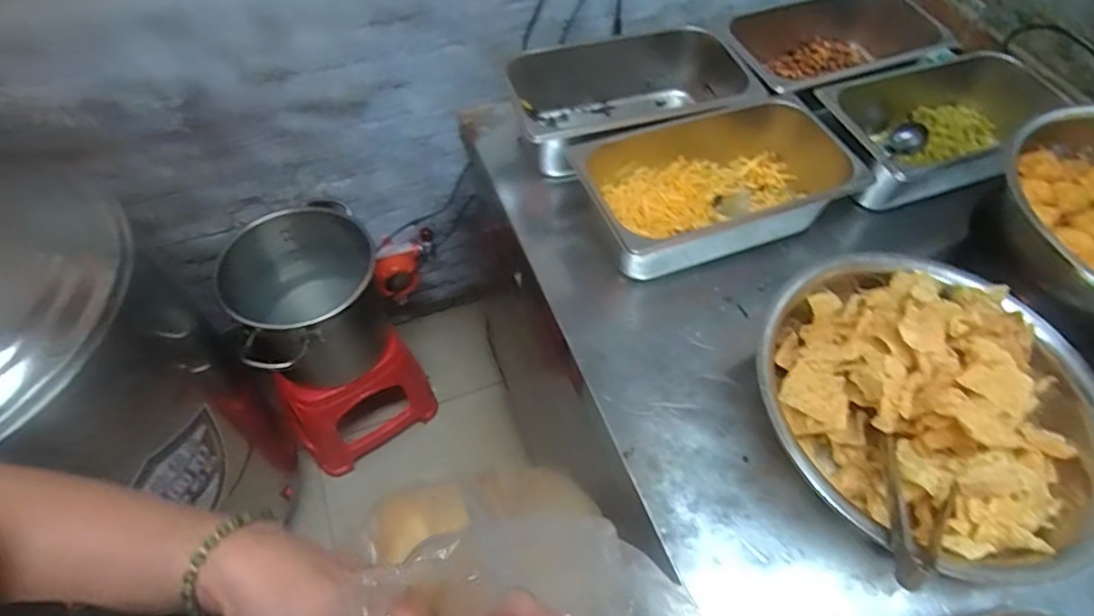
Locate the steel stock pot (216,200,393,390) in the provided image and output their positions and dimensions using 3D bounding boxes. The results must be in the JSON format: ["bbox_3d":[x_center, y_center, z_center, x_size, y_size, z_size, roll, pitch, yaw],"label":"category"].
[{"bbox_3d":[-0.426,-0.026,1.082,0.259,0.206,0.266,1,57,-2],"label":"steel stock pot"}]

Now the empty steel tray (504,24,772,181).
[{"bbox_3d":[0.117,-0.268,0.810,0.324,0.104,0.179,-15,59,-12],"label":"empty steel tray"}]

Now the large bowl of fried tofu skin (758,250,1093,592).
[{"bbox_3d":[0.350,0.080,0.560,0.255,0.135,0.278,1,57,-2],"label":"large bowl of fried tofu skin"}]

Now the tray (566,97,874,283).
[{"bbox_3d":[0.207,-0.146,0.724,0.342,0.088,0.170,-18,60,-14],"label":"tray"}]

